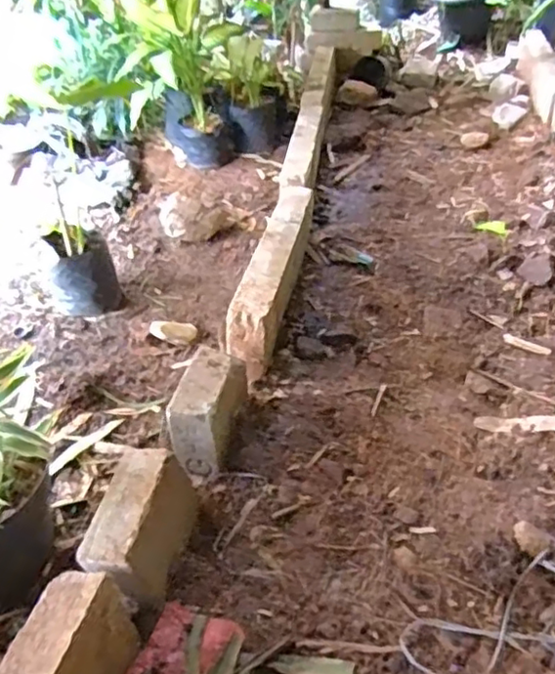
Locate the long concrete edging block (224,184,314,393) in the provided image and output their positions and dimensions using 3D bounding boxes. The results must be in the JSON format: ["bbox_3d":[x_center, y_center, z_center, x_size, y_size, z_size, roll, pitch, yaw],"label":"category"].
[{"bbox_3d":[-0.001,-0.141,1.360,0.084,0.150,0.603,4,39,12],"label":"long concrete edging block"}]

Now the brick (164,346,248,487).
[{"bbox_3d":[-0.110,0.122,1.035,0.081,0.139,0.193,7,40,16],"label":"brick"}]

